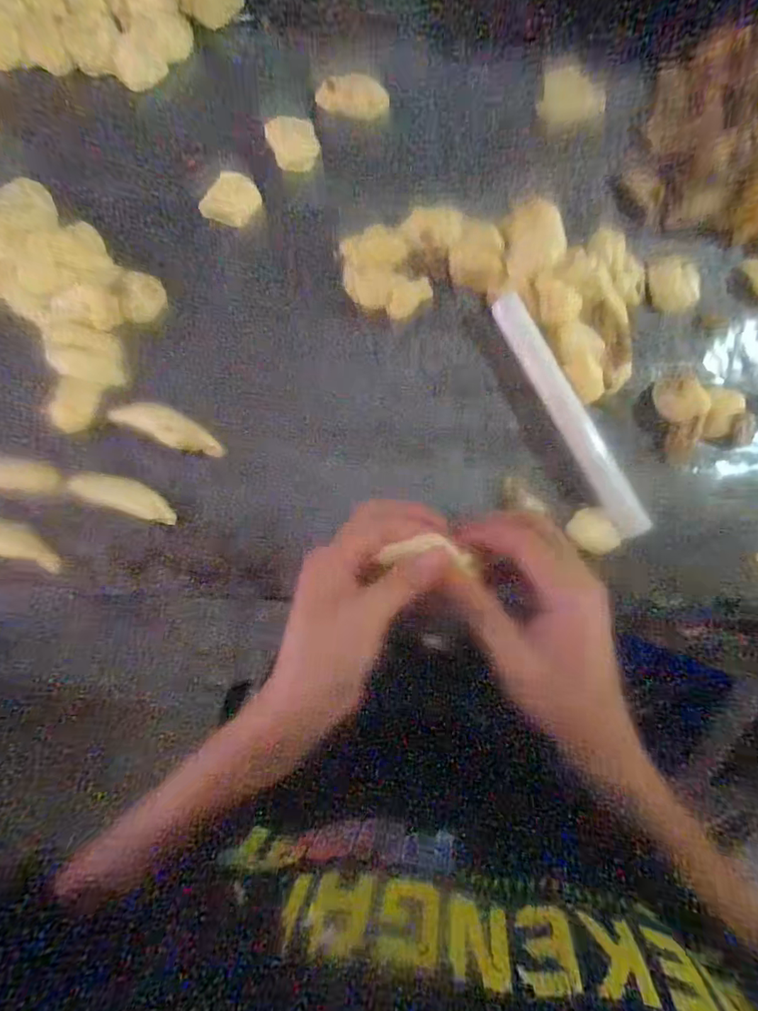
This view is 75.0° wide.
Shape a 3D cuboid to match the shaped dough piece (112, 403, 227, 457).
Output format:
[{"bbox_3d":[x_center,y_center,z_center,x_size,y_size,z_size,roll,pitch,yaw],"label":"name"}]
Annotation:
[{"bbox_3d":[-0.178,-0.067,0.418,0.095,0.016,0.027,23,86,-1],"label":"shaped dough piece"}]

